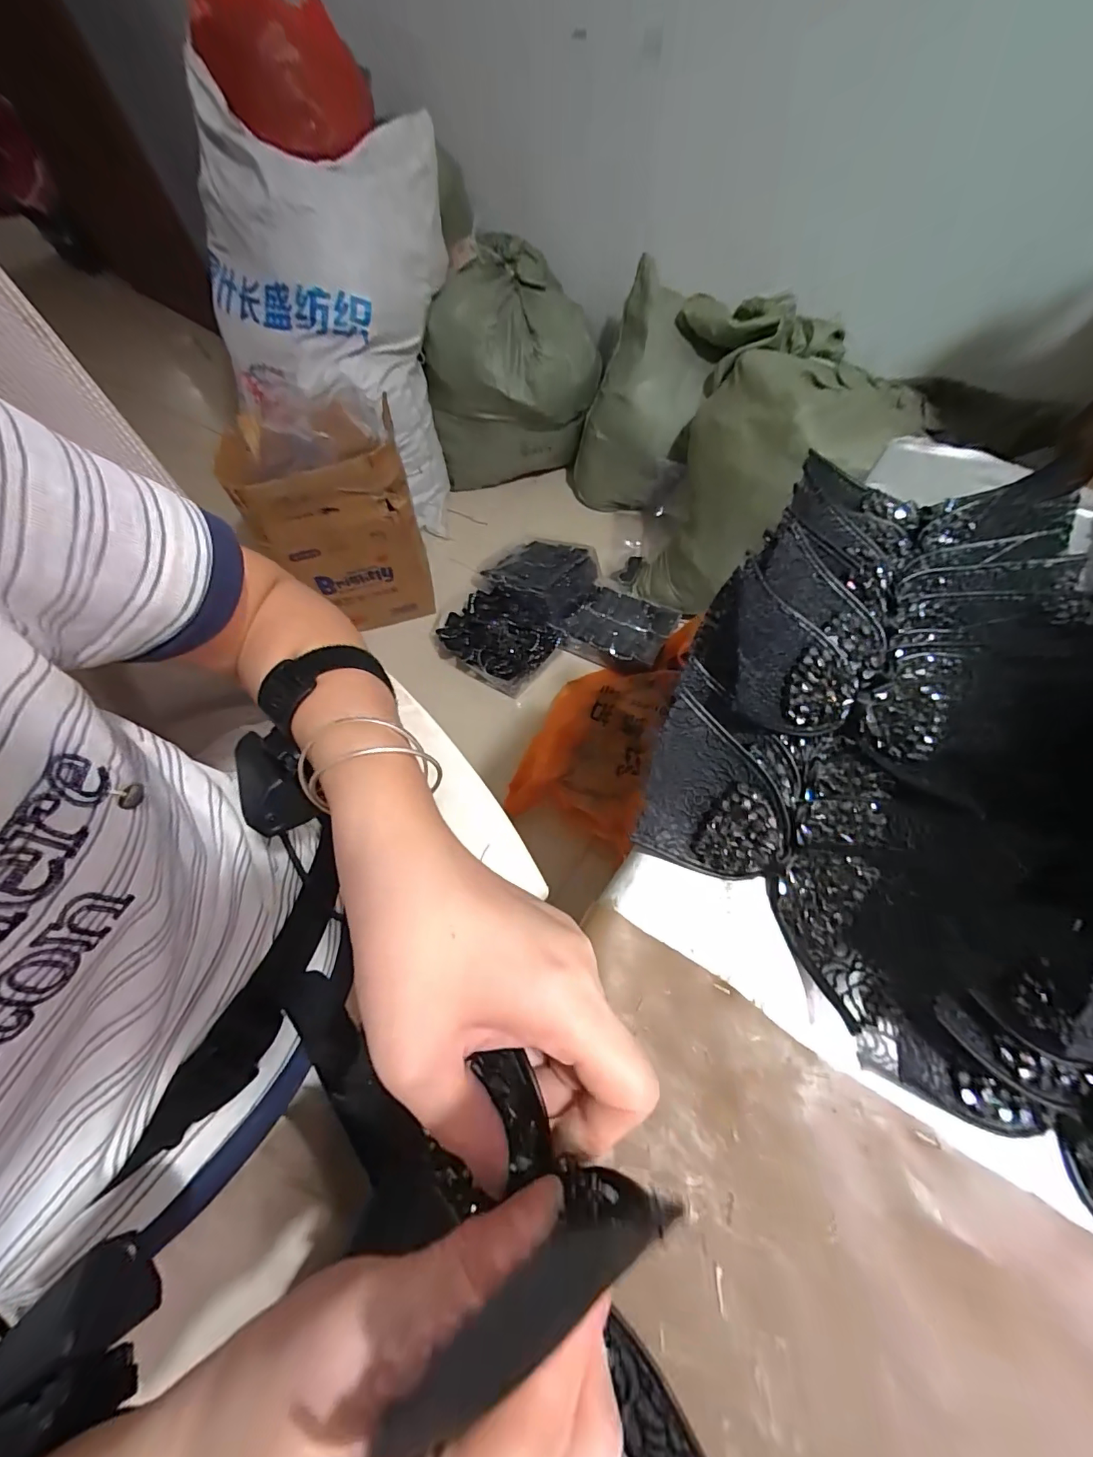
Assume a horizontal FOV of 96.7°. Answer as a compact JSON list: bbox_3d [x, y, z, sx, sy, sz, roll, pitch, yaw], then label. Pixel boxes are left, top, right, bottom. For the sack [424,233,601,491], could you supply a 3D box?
[{"bbox_3d":[-0.082,-0.980,1.373,0.442,0.458,0.310,5,64,6],"label":"sack"}]

